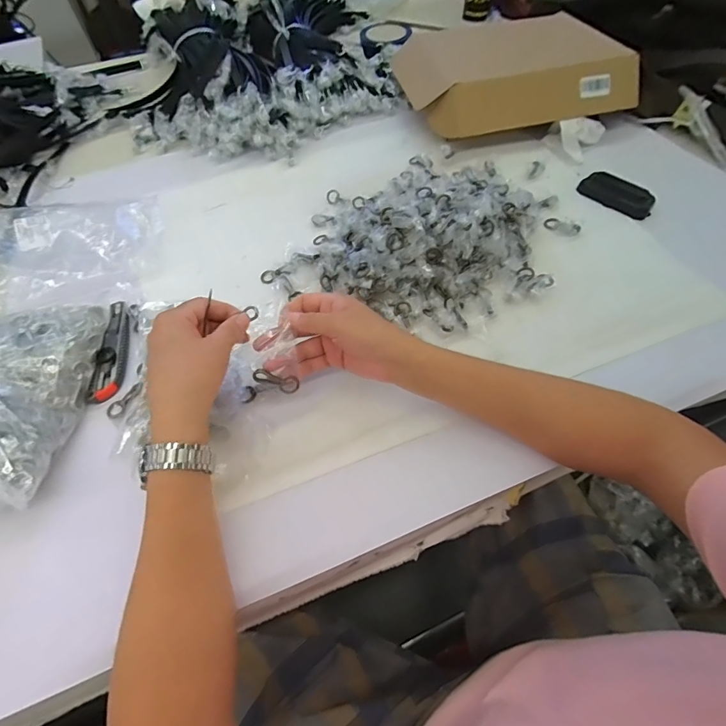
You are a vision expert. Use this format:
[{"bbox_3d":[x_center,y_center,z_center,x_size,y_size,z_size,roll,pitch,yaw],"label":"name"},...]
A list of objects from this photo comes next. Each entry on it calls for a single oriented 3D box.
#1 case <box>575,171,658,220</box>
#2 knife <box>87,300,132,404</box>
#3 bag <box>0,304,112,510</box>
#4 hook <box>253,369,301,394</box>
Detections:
[{"bbox_3d":[0.393,-0.263,0.629,0.109,0.028,0.038,39,67,22],"label":"case"},{"bbox_3d":[-0.313,-0.021,0.514,0.034,0.018,0.147,-8,58,-3],"label":"knife"},{"bbox_3d":[-0.387,0.037,0.437,0.134,0.078,0.234,-4,58,-1],"label":"bag"},{"bbox_3d":[-0.093,0.020,0.436,0.051,0.019,0.004,20,19,-21],"label":"hook"}]

